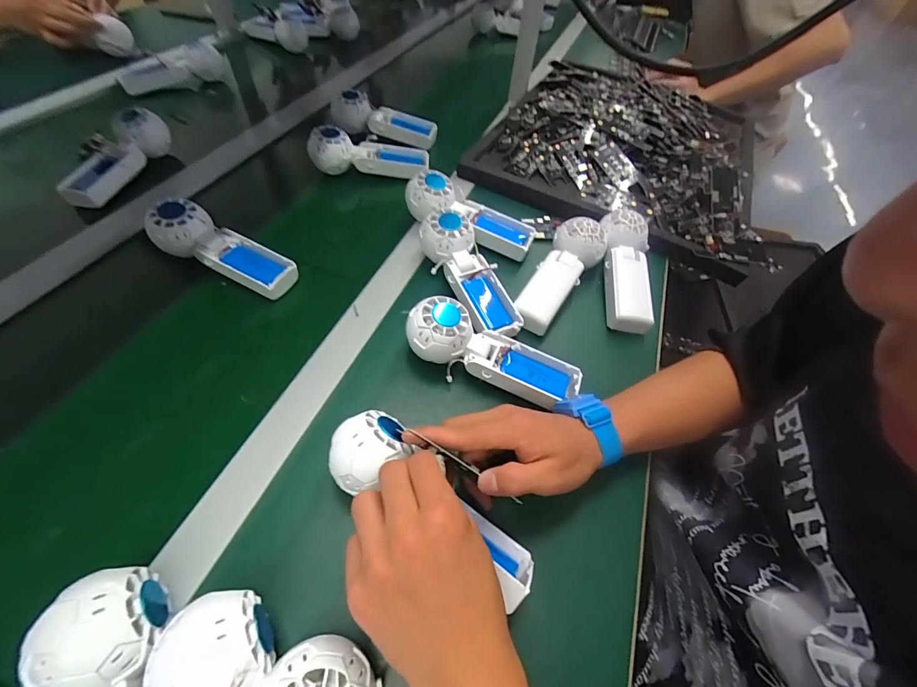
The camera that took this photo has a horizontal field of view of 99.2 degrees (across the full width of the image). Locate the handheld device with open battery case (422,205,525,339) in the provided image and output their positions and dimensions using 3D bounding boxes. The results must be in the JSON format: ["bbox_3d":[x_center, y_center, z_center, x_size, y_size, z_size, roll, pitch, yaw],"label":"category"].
[{"bbox_3d":[0.009,-0.076,0.447,0.072,0.048,0.171,-24,72,-19],"label":"handheld device with open battery case"}]

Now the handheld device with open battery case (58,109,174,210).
[{"bbox_3d":[-0.479,-0.259,0.543,0.062,0.056,0.166,15,65,9],"label":"handheld device with open battery case"}]

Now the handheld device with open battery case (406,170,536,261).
[{"bbox_3d":[0.016,-0.167,0.507,0.171,0.043,0.064,26,54,-4],"label":"handheld device with open battery case"}]

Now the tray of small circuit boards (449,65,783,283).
[{"bbox_3d":[0.310,-0.347,0.663,0.455,0.070,0.503,29,57,14],"label":"tray of small circuit boards"}]

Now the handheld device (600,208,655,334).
[{"bbox_3d":[0.206,-0.089,0.474,0.055,0.037,0.158,7,67,3],"label":"handheld device"}]

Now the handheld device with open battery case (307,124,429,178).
[{"bbox_3d":[-0.136,-0.289,0.583,0.164,0.049,0.051,-5,55,-9],"label":"handheld device with open battery case"}]

